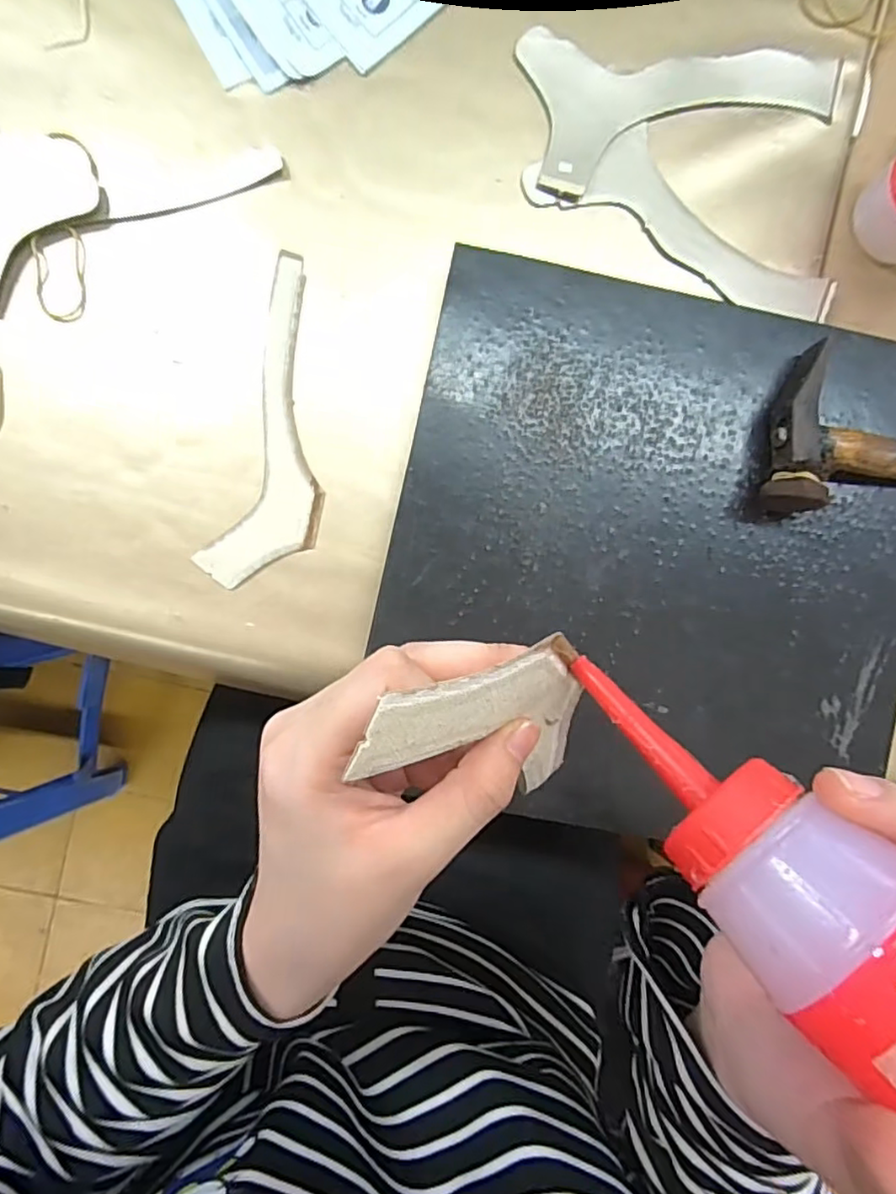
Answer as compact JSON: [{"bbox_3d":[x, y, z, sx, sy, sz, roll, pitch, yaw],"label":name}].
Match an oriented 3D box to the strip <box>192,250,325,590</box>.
[{"bbox_3d":[-0.091,-0.096,0.354,0.060,0.004,0.186,16,90,-3],"label":"strip"}]

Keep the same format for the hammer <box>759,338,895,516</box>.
[{"bbox_3d":[0.292,-0.081,0.340,0.235,0.032,0.082,4,91,-3],"label":"hammer"}]

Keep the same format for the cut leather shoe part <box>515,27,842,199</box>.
[{"bbox_3d":[0.136,-0.300,0.362,0.181,0.007,0.088,-16,92,-2],"label":"cut leather shoe part"}]

